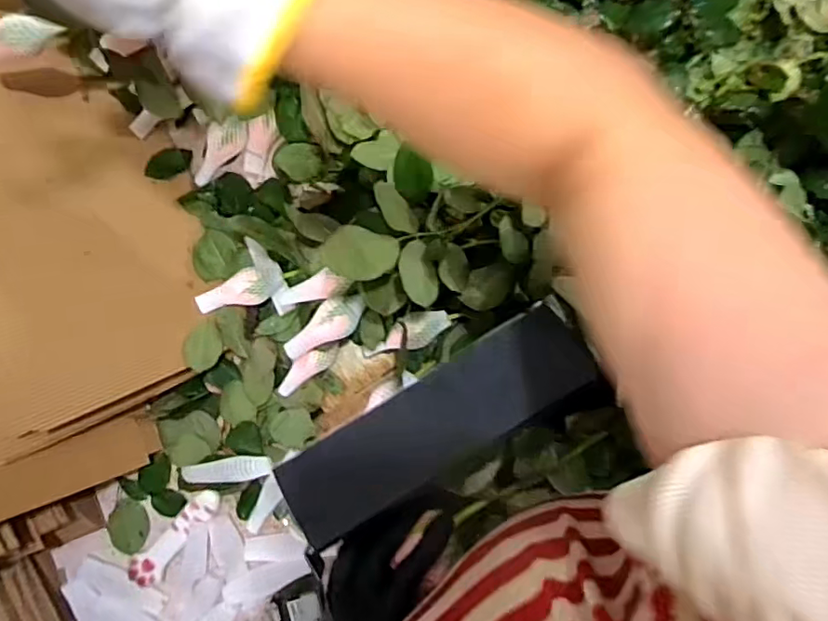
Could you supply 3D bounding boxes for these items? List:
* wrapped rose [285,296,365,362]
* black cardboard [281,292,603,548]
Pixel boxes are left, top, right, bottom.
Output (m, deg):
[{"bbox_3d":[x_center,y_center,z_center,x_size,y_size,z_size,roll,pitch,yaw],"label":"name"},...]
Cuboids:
[{"bbox_3d":[-0.079,0.013,0.481,0.080,0.032,0.034,-30,88,-2],"label":"wrapped rose"},{"bbox_3d":[0.018,0.077,0.358,0.215,0.009,0.069,-31,88,-2],"label":"black cardboard"}]

